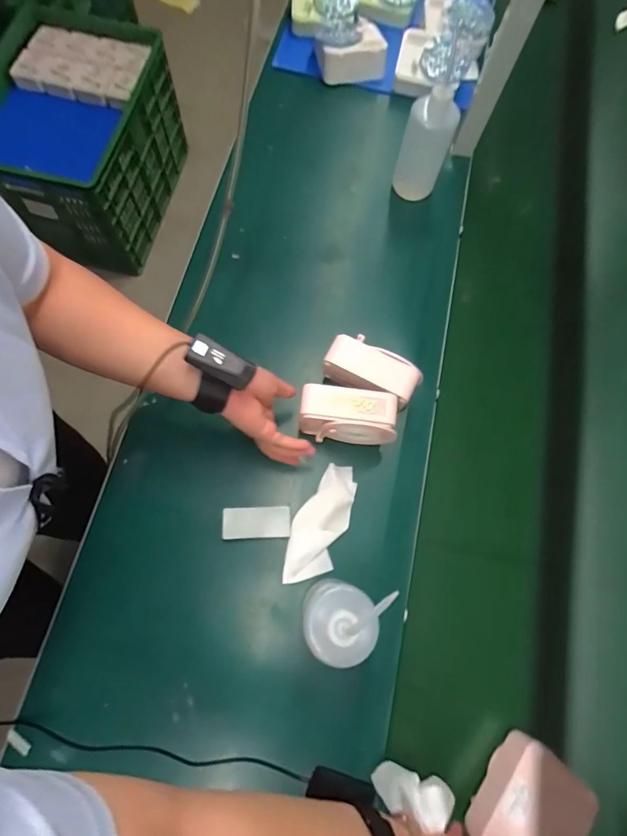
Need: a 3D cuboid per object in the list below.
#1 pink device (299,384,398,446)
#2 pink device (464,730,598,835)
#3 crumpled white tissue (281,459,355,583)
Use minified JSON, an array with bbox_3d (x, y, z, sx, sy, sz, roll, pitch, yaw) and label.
[{"bbox_3d":[0.046,-0.002,0.578,0.125,0.086,0.051,7,70,0],"label":"pink device"},{"bbox_3d":[0.247,0.450,0.479,0.095,0.050,0.127,37,73,10],"label":"pink device"},{"bbox_3d":[0.010,0.147,0.585,0.068,0.015,0.168,21,71,5],"label":"crumpled white tissue"}]

